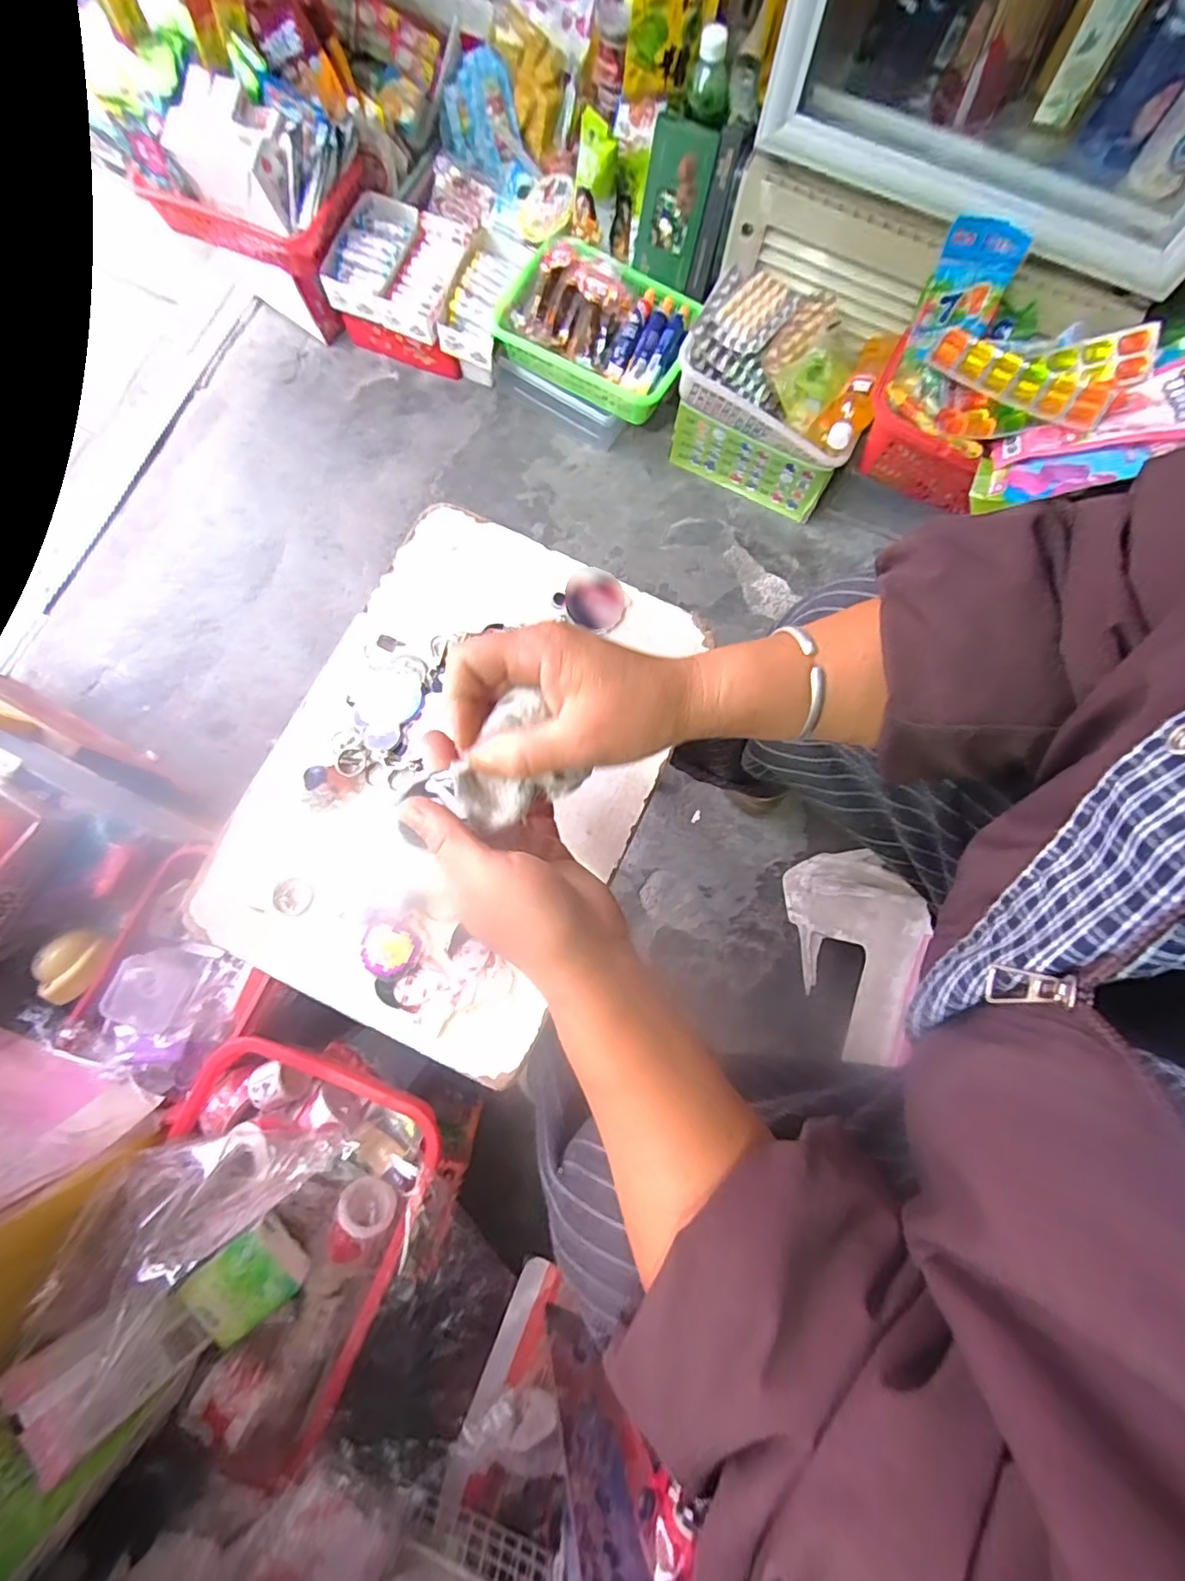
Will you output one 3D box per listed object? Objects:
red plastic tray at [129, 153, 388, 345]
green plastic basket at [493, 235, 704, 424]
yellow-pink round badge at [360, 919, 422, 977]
[{"bbox_3d":[-0.465,-0.846,0.866,0.260,0.164,0.199,20,78,2],"label":"red plastic tray"},{"bbox_3d":[0.012,-0.679,0.836,0.273,0.067,0.186,25,79,4],"label":"green plastic basket"},{"bbox_3d":[-0.124,0.097,0.347,0.033,0.007,0.030,0,78,-2],"label":"yellow-pink round badge"}]

